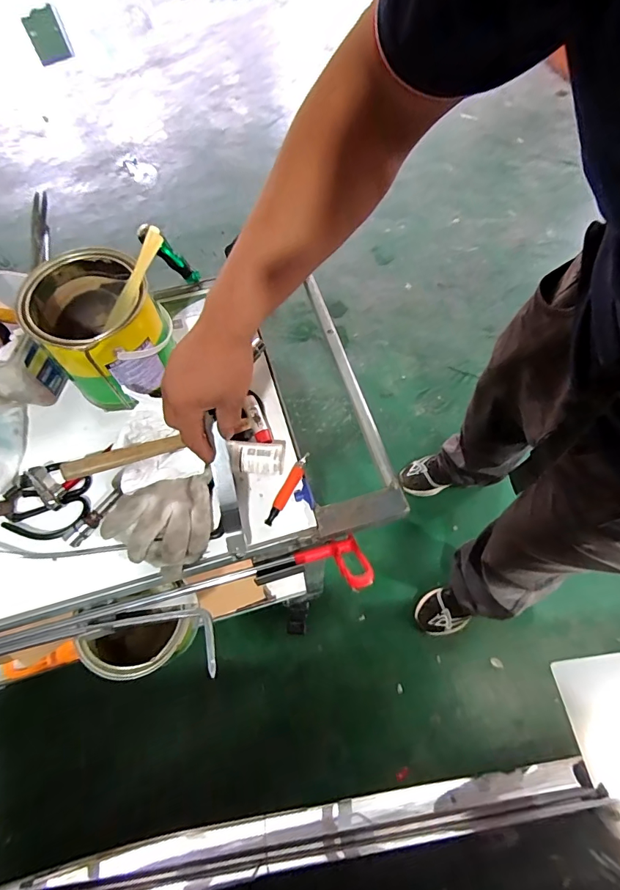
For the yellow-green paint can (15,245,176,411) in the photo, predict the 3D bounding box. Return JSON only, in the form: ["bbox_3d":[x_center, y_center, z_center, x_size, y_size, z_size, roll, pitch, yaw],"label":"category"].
[{"bbox_3d":[-0.277,-0.165,0.586,0.154,0.161,0.166,0,66,0],"label":"yellow-green paint can"}]

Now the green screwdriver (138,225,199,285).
[{"bbox_3d":[-0.234,-0.313,0.711,0.022,0.122,0.025,-5,65,32],"label":"green screwdriver"}]

